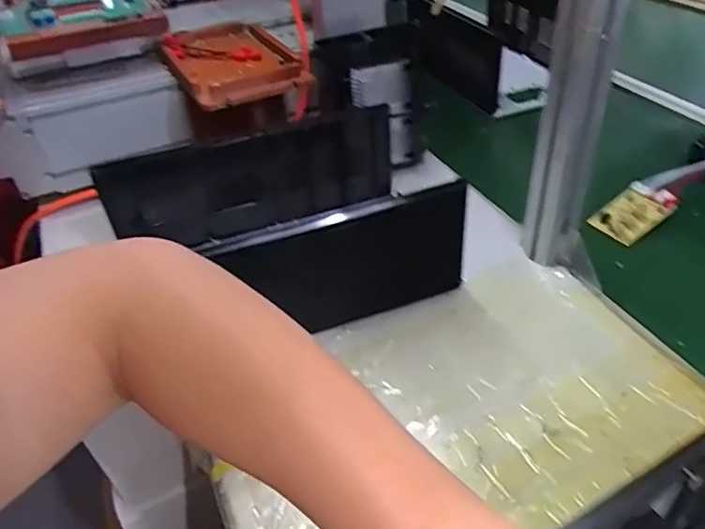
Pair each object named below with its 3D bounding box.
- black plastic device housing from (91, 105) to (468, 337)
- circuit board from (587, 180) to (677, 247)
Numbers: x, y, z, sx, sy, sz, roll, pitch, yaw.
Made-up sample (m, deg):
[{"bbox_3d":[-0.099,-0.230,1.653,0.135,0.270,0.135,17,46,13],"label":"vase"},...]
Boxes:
[{"bbox_3d":[-0.083,-0.045,0.617,0.335,0.143,0.234,-17,43,-12],"label":"black plastic device housing"},{"bbox_3d":[0.344,-0.065,0.700,0.087,0.009,0.062,-40,55,-7],"label":"circuit board"}]

